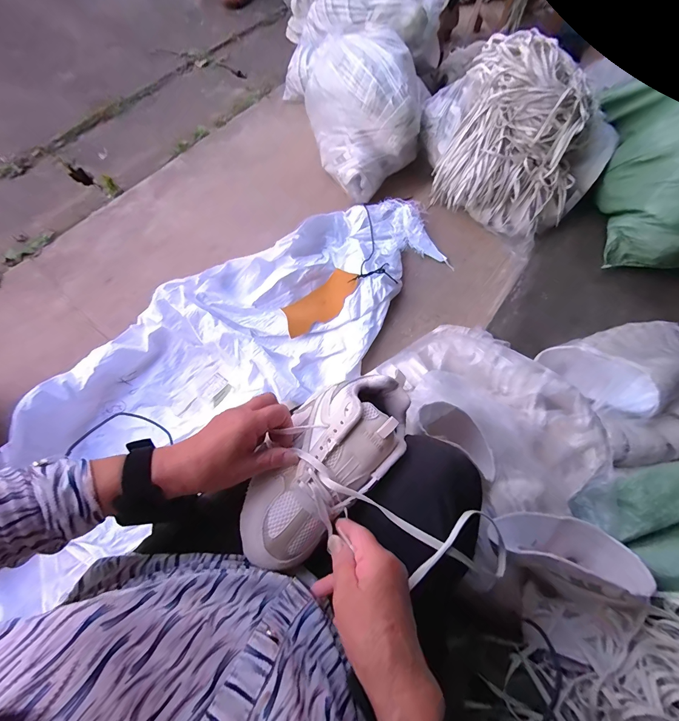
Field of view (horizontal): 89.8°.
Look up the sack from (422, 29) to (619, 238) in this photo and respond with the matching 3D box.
[{"bbox_3d":[0.492,-0.630,0.978,0.513,0.304,0.405,35,70,11],"label":"sack"}]

